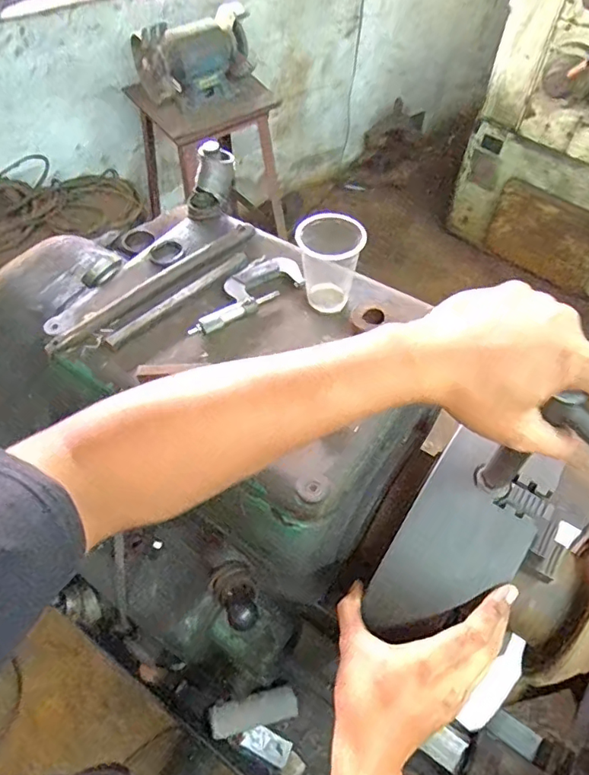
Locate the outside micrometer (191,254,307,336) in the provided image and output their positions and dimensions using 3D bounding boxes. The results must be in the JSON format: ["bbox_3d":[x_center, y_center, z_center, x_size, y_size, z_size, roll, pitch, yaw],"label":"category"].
[{"bbox_3d":[-0.061,-0.113,0.601,0.154,0.015,0.070,-31,59,-20],"label":"outside micrometer"}]

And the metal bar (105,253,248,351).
[{"bbox_3d":[-0.128,-0.103,0.596,0.194,0.010,0.019,-39,62,-24],"label":"metal bar"}]

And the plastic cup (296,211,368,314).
[{"bbox_3d":[0.037,-0.133,0.568,0.069,0.099,0.067,-1,54,0],"label":"plastic cup"}]

